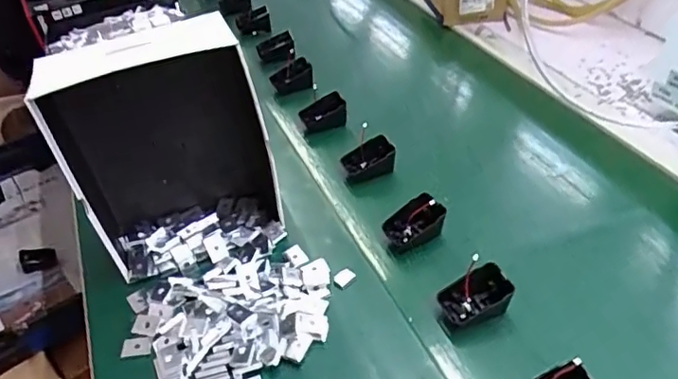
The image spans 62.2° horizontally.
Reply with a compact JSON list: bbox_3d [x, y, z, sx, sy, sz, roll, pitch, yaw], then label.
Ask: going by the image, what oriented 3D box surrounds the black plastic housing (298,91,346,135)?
[{"bbox_3d":[-0.025,-0.114,0.836,0.064,0.041,0.049,-17,42,-11],"label":"black plastic housing"}]

